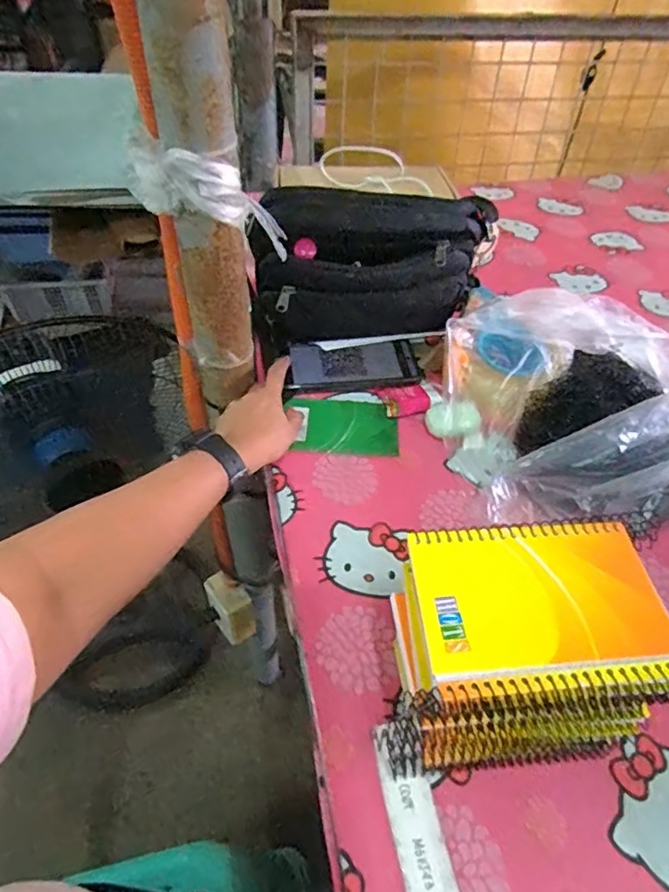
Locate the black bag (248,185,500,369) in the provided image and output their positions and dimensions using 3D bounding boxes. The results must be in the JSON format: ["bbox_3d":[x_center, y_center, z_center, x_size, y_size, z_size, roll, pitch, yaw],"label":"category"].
[{"bbox_3d":[0.047,-0.204,0.617,0.267,0.144,0.104,-18,51,-18],"label":"black bag"}]

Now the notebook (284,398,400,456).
[{"bbox_3d":[0.011,-0.023,0.599,0.110,0.008,0.079,0,48,-2],"label":"notebook"}]

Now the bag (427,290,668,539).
[{"bbox_3d":[0.255,-0.040,0.555,0.290,0.103,0.247,-12,49,-13],"label":"bag"}]

